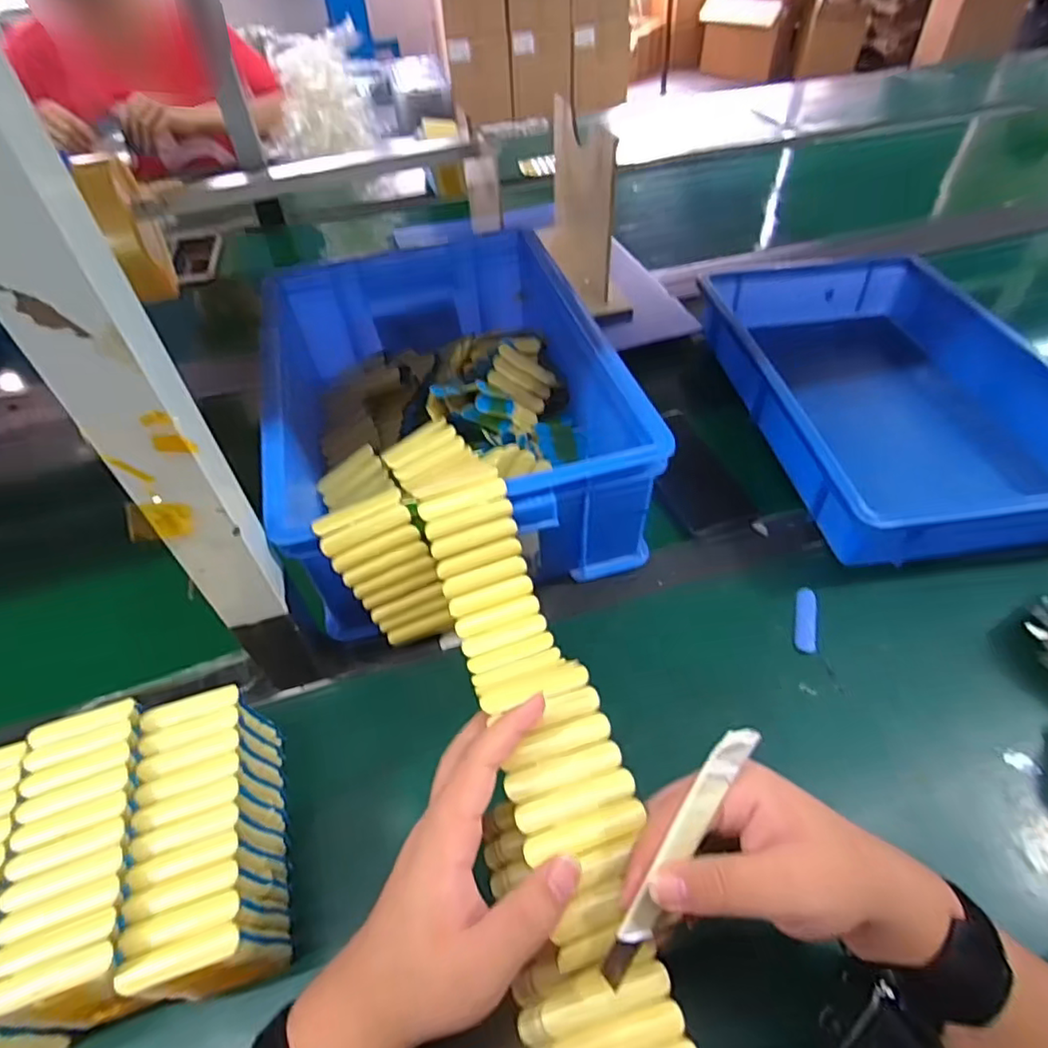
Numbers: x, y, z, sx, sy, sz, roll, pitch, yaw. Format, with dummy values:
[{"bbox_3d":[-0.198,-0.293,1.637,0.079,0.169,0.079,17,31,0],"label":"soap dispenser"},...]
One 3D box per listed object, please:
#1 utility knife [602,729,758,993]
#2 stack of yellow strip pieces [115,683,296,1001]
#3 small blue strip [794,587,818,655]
[{"bbox_3d":[0.070,0.150,0.278,0.015,0.012,0.128,28,88,23],"label":"utility knife"},{"bbox_3d":[-0.191,0.192,0.379,0.067,0.073,0.157,-16,50,-10],"label":"stack of yellow strip pieces"},{"bbox_3d":[0.239,0.079,0.516,0.017,0.004,0.062,11,51,12],"label":"small blue strip"}]

